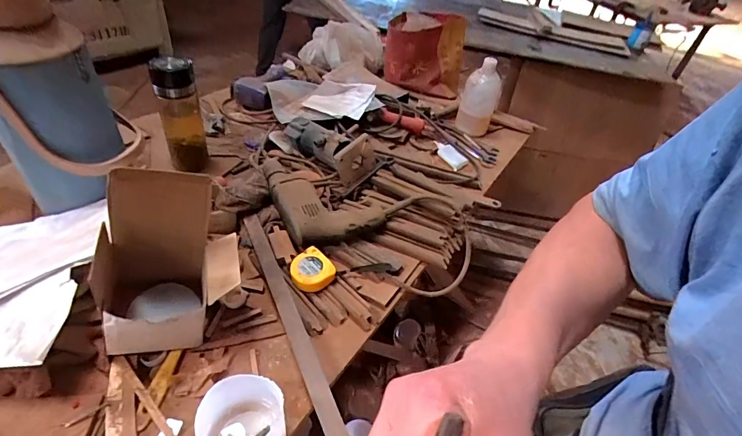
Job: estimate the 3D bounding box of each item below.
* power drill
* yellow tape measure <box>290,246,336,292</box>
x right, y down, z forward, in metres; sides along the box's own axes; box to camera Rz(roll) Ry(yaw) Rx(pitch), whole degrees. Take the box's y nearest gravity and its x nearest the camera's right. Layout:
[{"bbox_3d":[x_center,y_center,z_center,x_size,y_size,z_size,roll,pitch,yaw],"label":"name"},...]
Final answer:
[{"bbox_3d":[-0.100,-0.052,0.755,0.176,0.056,0.242,-14,47,-24],"label":"power drill"},{"bbox_3d":[-0.100,0.086,0.651,0.067,0.029,0.069,-16,47,-26],"label":"yellow tape measure"}]

